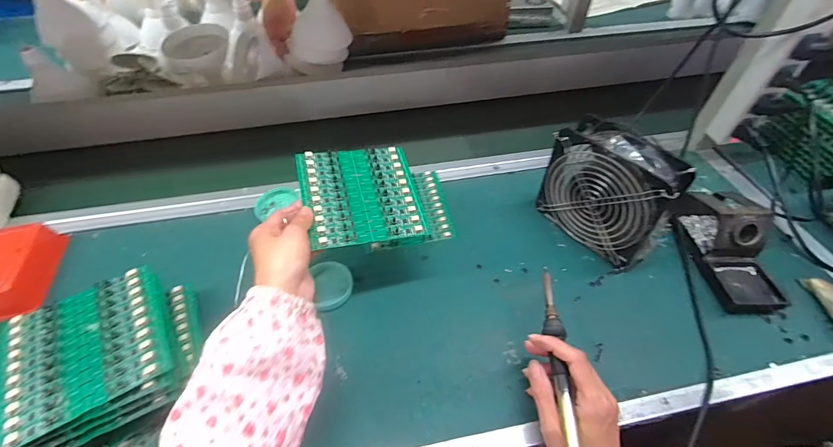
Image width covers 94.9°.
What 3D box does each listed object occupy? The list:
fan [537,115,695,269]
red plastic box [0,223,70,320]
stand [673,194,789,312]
[{"bbox_3d":[0.244,-0.040,0.495,0.057,0.154,0.155,-32,56,-25],"label":"fan"},{"bbox_3d":[-0.524,0.060,0.487,0.090,0.041,0.124,-11,50,-10],"label":"red plastic box"},{"bbox_3d":[0.404,0.025,0.486,0.080,0.075,0.159,2,49,2],"label":"stand"}]

